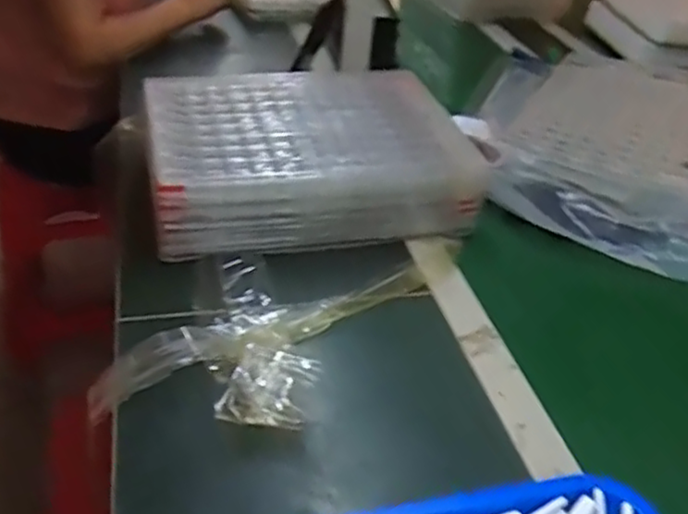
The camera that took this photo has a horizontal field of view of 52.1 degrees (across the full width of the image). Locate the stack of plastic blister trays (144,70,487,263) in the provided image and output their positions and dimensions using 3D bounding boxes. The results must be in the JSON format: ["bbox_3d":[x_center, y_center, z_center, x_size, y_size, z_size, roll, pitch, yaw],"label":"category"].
[{"bbox_3d":[-0.047,-0.128,0.811,0.343,0.094,0.263,-6,37,-15],"label":"stack of plastic blister trays"}]

